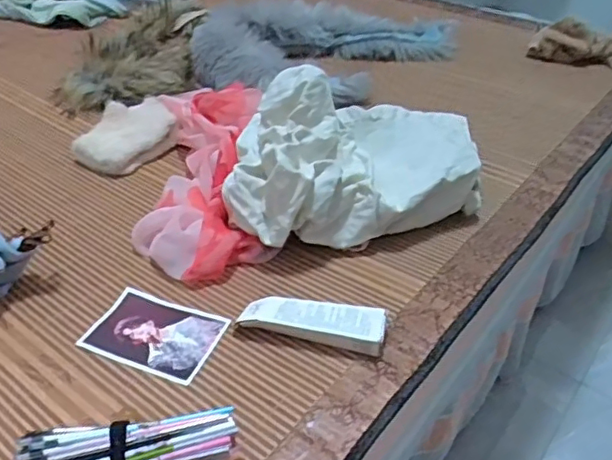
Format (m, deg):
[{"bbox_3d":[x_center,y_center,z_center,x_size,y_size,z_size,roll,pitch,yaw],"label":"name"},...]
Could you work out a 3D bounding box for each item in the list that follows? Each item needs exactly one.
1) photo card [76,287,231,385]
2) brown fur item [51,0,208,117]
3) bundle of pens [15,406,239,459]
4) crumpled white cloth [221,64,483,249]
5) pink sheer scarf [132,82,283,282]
[{"bbox_3d":[-0.126,0.085,0.498,0.105,0.005,0.074,16,39,16],"label":"photo card"},{"bbox_3d":[-0.254,-0.300,0.951,0.169,0.076,0.397,5,37,2],"label":"brown fur item"},{"bbox_3d":[-0.113,0.149,0.384,0.131,0.036,0.033,-4,38,-10],"label":"bundle of pens"},{"bbox_3d":[0.069,-0.083,0.628,0.327,0.137,0.170,-18,42,-26],"label":"crumpled white cloth"},{"bbox_3d":[-0.118,-0.073,0.667,0.143,0.062,0.339,-3,38,-8],"label":"pink sheer scarf"}]

